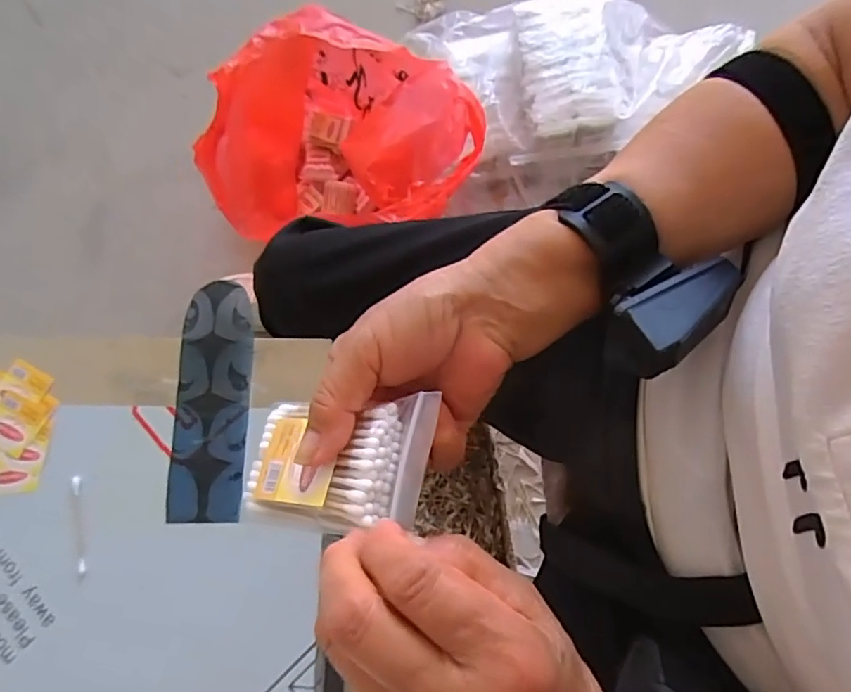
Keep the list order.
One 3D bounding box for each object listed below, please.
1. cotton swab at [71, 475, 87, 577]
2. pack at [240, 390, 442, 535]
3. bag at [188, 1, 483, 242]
[{"bbox_3d":[-0.269,0.139,0.430,0.008,0.004,0.075,-10,77,-2],"label":"cotton swab"},{"bbox_3d":[-0.041,0.051,0.245,0.088,0.013,0.059,-3,60,23],"label":"pack"},{"bbox_3d":[-0.109,-0.297,0.839,0.371,0.232,0.321,18,80,7],"label":"bag"}]

